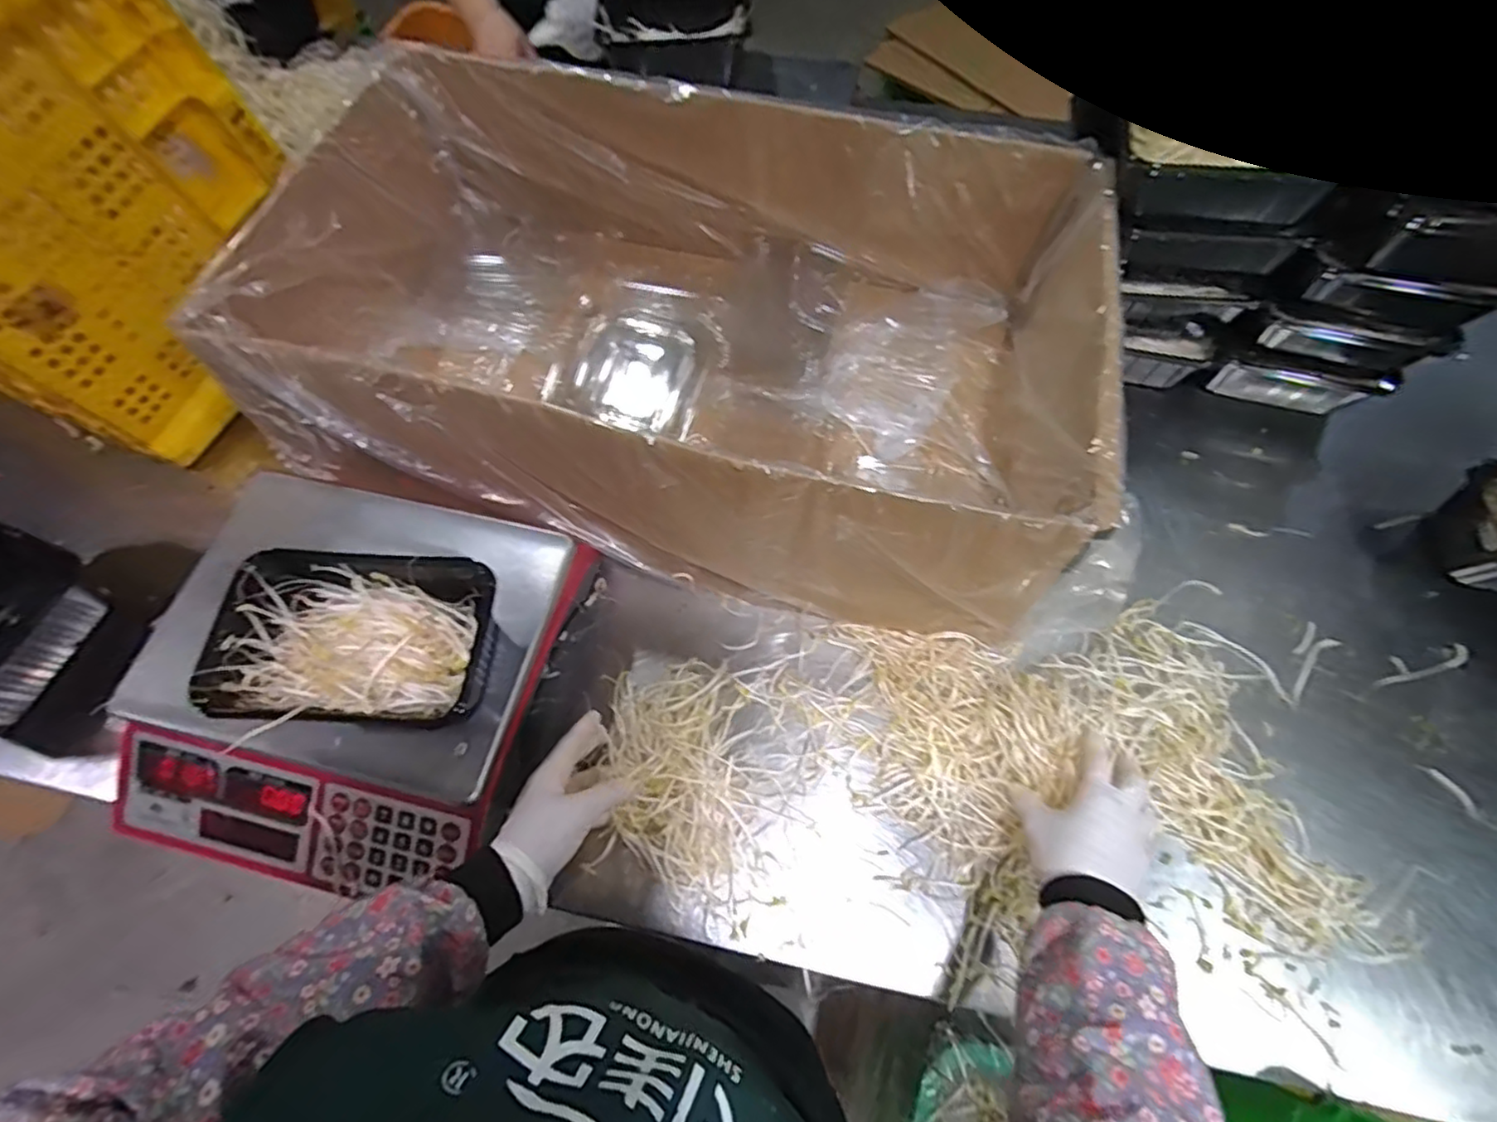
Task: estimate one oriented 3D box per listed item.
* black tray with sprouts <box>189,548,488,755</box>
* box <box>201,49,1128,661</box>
[{"bbox_3d":[-0.271,0.060,0.453,0.181,0.058,0.121,0,66,0],"label":"black tray with sprouts"},{"bbox_3d":[-0.052,-0.222,0.623,0.746,0.191,0.445,13,67,6],"label":"box"}]

